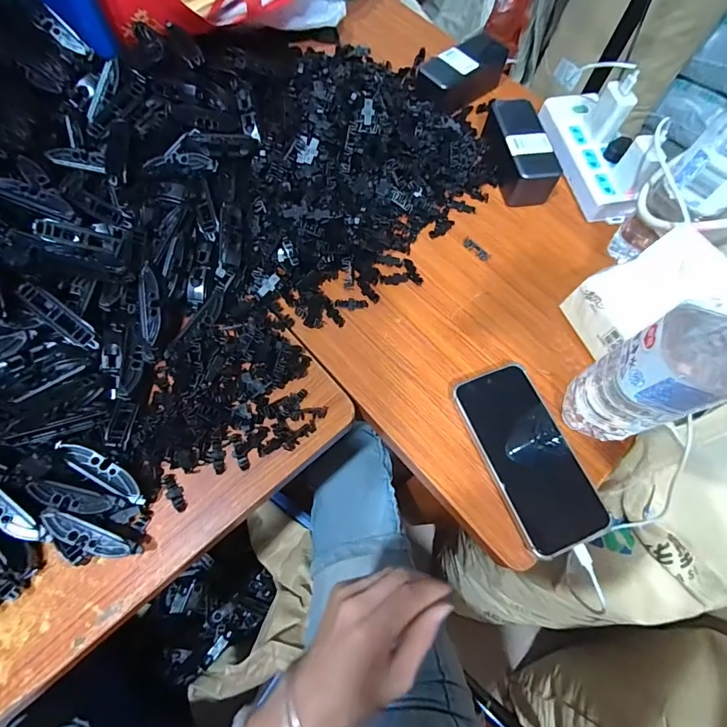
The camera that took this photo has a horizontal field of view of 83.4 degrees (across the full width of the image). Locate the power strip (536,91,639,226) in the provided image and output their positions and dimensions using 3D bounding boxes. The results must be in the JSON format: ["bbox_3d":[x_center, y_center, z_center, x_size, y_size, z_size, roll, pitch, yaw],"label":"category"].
[{"bbox_3d":[0.279,-0.267,0.519,0.069,0.035,0.189,-6,68,-6],"label":"power strip"}]

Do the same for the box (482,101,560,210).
[{"bbox_3d":[0.193,-0.264,0.510,0.064,0.049,0.128,-5,68,-5],"label":"box"}]

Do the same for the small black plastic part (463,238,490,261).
[{"bbox_3d":[0.132,-0.134,0.480,0.012,0.004,0.037,-41,75,-17],"label":"small black plastic part"}]

